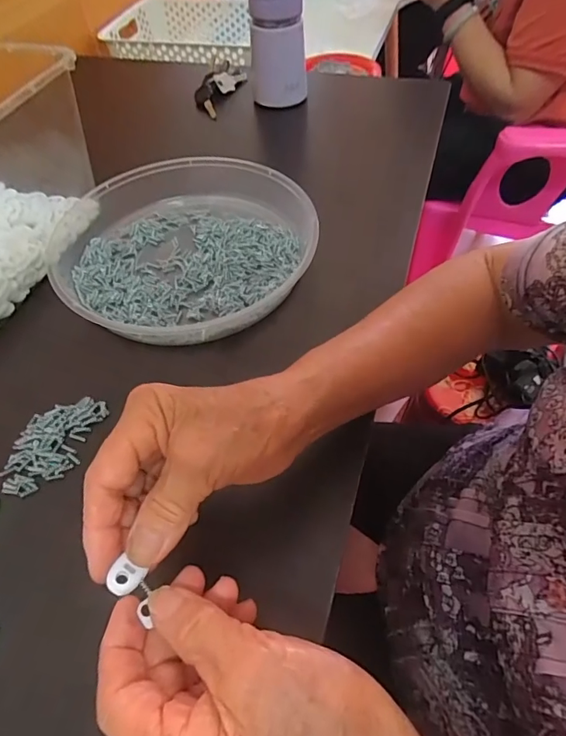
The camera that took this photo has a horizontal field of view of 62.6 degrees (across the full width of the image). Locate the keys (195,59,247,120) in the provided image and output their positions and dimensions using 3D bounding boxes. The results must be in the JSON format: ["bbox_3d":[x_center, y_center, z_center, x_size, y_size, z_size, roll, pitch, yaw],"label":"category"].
[{"bbox_3d":[-0.088,-0.387,0.641,0.046,0.030,0.106,24,69,17],"label":"keys"}]

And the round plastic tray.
[{"bbox_3d":[-0.098,-0.116,0.430,0.226,0.040,0.228,-2,53,2],"label":"round plastic tray"}]

